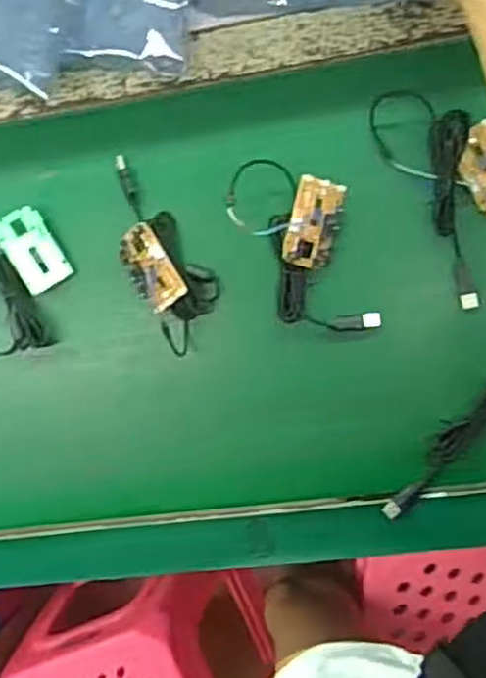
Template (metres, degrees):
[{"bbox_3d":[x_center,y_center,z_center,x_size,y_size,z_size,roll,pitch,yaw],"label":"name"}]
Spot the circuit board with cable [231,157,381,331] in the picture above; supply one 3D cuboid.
[{"bbox_3d":[0.053,-0.082,0.665,0.102,0.025,0.168,-15,93,4],"label":"circuit board with cable"}]

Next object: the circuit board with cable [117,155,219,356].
[{"bbox_3d":[-0.080,-0.082,0.689,0.067,0.036,0.179,-29,92,5],"label":"circuit board with cable"}]

